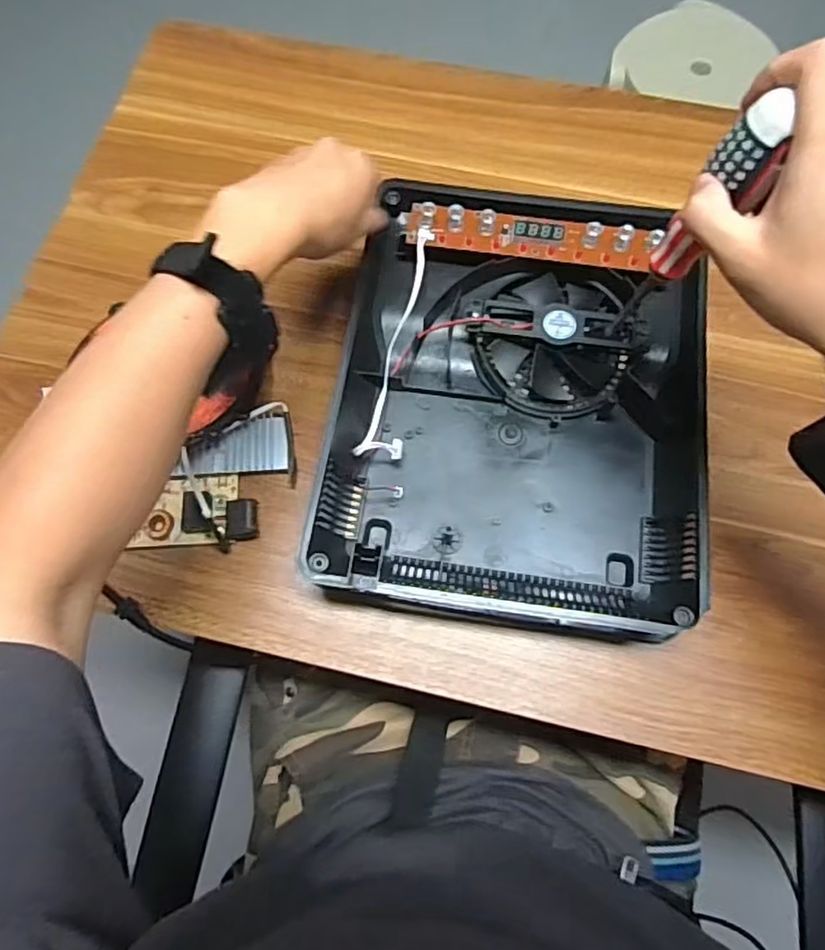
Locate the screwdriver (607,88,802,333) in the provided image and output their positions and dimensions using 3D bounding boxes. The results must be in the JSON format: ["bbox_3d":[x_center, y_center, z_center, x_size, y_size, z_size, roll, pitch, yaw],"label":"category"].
[{"bbox_3d":[0.156,-0.134,0.361,0.022,0.155,0.031,-18,74,-13],"label":"screwdriver"}]

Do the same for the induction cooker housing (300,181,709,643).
[{"bbox_3d":[0.079,-0.059,0.490,0.266,0.054,0.327,7,72,3],"label":"induction cooker housing"}]

